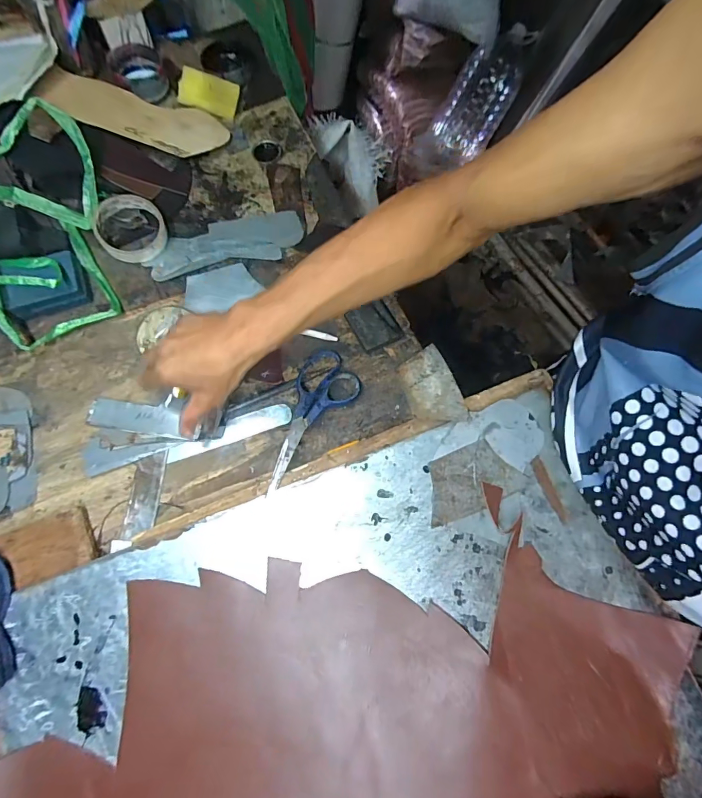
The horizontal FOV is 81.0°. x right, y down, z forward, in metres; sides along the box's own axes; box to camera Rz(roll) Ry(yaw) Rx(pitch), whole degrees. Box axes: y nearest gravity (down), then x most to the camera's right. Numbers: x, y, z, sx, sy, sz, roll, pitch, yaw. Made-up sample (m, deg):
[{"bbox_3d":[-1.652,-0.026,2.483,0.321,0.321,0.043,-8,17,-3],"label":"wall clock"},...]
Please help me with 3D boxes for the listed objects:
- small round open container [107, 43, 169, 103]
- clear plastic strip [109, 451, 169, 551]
[{"bbox_3d":[-0.316,-0.491,0.620,0.075,0.029,0.090,-26,75,-10],"label":"small round open container"},{"bbox_3d":[-0.233,0.113,0.460,0.036,0.006,0.109,12,72,0],"label":"clear plastic strip"}]

